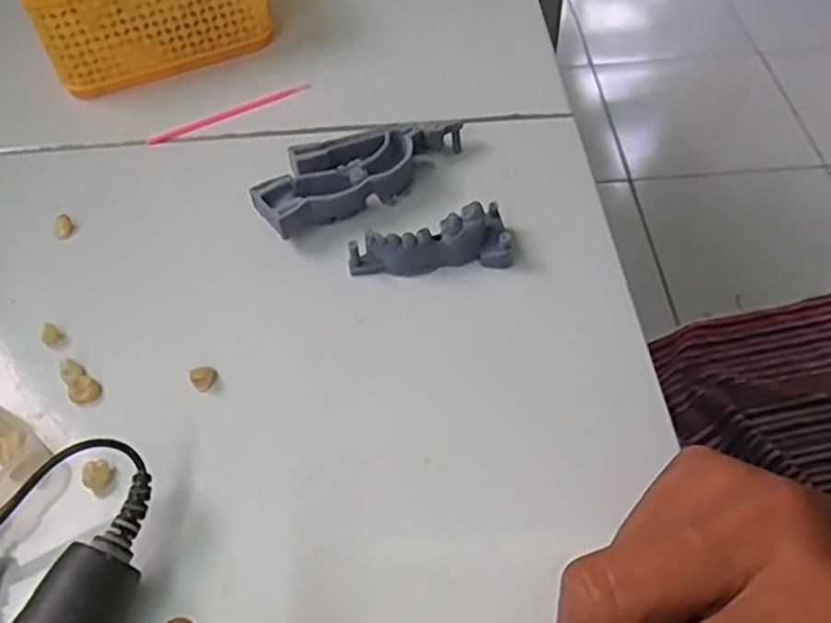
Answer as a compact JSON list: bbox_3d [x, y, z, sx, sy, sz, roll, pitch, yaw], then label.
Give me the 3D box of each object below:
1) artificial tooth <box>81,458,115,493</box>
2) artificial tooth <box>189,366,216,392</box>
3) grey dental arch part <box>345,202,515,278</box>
[{"bbox_3d":[-0.118,0.061,0.268,0.007,0.010,0.011,19,56,15],"label":"artificial tooth"},{"bbox_3d":[-0.087,0.027,0.294,0.010,0.006,0.010,-32,59,-20],"label":"artificial tooth"},{"bbox_3d":[0.006,-0.033,0.322,0.071,0.024,0.024,-7,53,-3],"label":"grey dental arch part"}]

